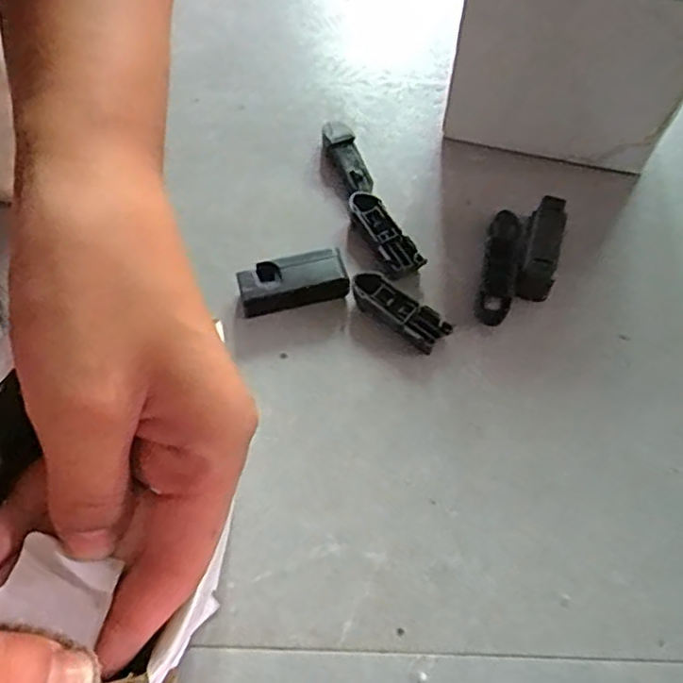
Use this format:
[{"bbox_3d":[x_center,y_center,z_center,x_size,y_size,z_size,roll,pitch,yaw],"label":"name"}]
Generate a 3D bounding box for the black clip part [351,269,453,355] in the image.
[{"bbox_3d":[0.031,-0.016,0.355,0.057,0.013,0.022,33,66,16],"label":"black clip part"}]

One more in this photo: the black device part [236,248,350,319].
[{"bbox_3d":[-0.026,-0.030,0.357,0.057,0.019,0.024,-12,62,-7],"label":"black device part"}]

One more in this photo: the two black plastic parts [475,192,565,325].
[{"bbox_3d":[0.099,-0.046,0.367,0.037,0.024,0.079,13,62,7],"label":"two black plastic parts"}]

